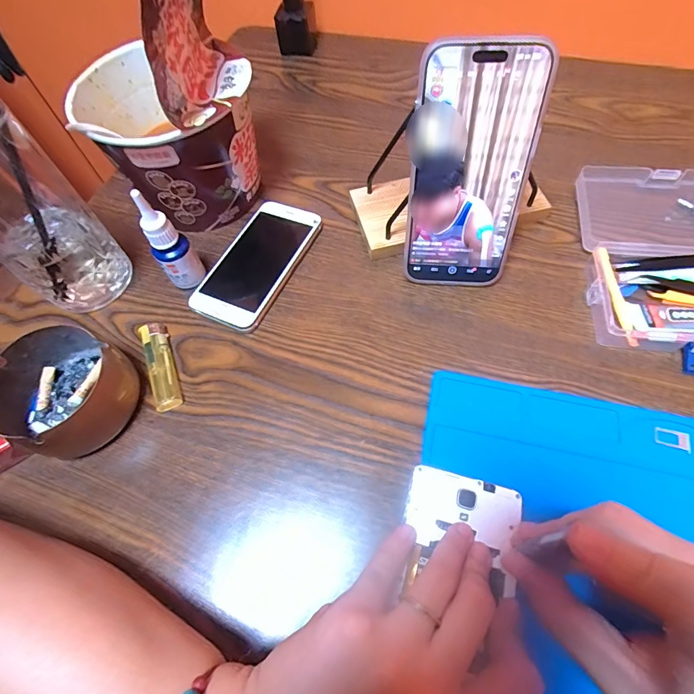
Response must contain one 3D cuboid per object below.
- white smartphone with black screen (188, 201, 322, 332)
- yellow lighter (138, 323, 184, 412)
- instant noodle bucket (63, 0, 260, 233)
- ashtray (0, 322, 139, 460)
[{"bbox_3d":[-0.081,-0.077,0.359,0.067,0.014,0.133,23,66,15],"label":"white smartphone with black screen"},{"bbox_3d":[-0.148,0.014,0.315,0.019,0.010,0.077,-22,63,-8],"label":"yellow lighter"},{"bbox_3d":[-0.153,-0.207,0.323,0.136,0.201,0.133,-1,62,3],"label":"instant noodle bucket"},{"bbox_3d":[-0.205,0.030,0.289,0.084,0.048,0.085,-1,62,3],"label":"ashtray"}]

